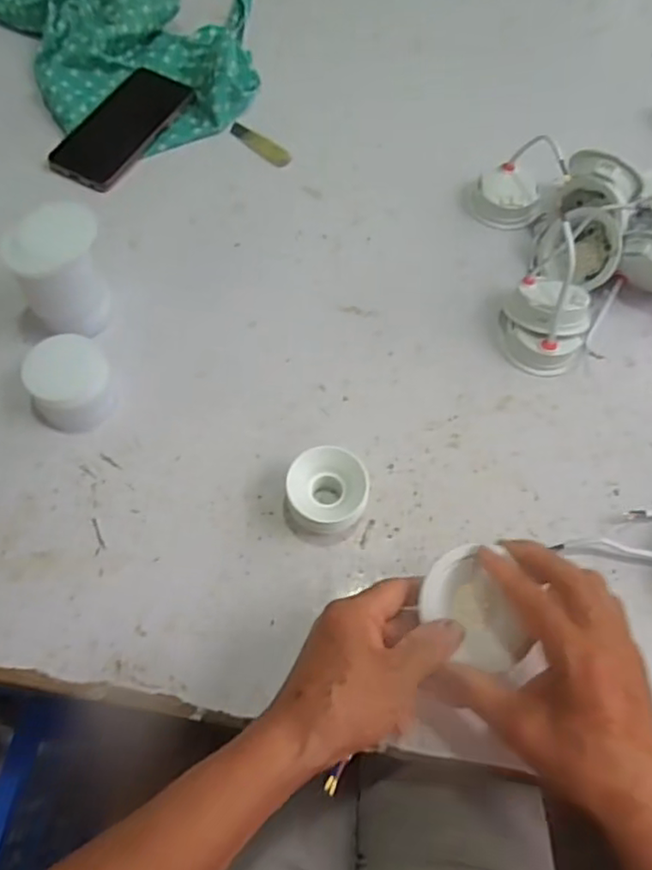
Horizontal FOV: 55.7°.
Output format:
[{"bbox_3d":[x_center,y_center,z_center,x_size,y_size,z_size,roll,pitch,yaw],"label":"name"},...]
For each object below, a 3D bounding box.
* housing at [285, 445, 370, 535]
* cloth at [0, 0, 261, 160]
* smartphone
[{"bbox_3d":[0.001,0.043,0.451,0.057,0.038,0.057,3,64,0],"label":"housing"},{"bbox_3d":[-0.284,-0.498,0.711,0.401,0.046,0.413,-1,64,-2],"label":"cloth"},{"bbox_3d":[-0.212,-0.321,0.645,0.079,0.012,0.167,28,67,12],"label":"smartphone"}]

